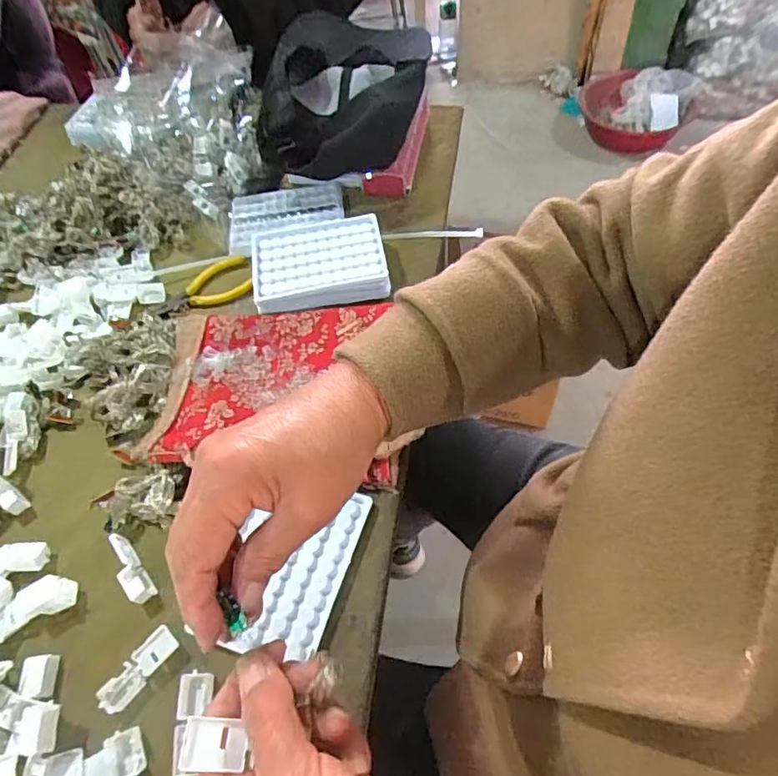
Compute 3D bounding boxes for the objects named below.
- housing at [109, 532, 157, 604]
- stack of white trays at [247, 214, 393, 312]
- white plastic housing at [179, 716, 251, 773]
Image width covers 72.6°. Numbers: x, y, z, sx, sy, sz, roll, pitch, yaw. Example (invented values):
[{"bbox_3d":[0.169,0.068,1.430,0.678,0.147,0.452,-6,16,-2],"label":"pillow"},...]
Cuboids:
[{"bbox_3d":[-0.190,0.133,0.388,0.015,0.016,0.058,-38,62,-19],"label":"housing"},{"bbox_3d":[-0.071,-0.128,0.532,0.130,0.027,0.105,-9,56,-1],"label":"stack of white trays"},{"bbox_3d":[-0.077,0.154,0.229,0.024,0.011,0.019,11,51,-13],"label":"white plastic housing"}]

